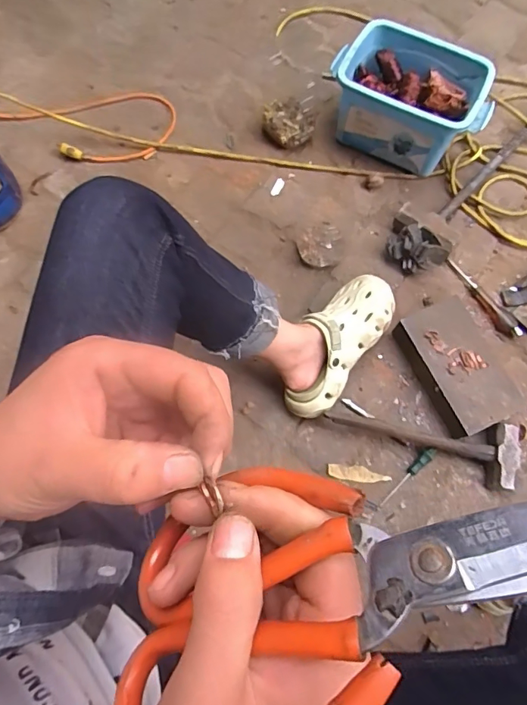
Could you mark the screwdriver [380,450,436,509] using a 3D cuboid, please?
[{"bbox_3d":[0.235,0.203,0.747,0.018,0.022,0.125,42,76,11],"label":"screwdriver"}]

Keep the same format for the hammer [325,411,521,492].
[{"bbox_3d":[0.258,0.143,0.769,0.300,0.030,0.098,10,72,17],"label":"hammer"}]

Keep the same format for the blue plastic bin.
[{"bbox_3d":[0.274,-0.480,0.891,0.293,0.140,0.191,20,73,5],"label":"blue plastic bin"}]

